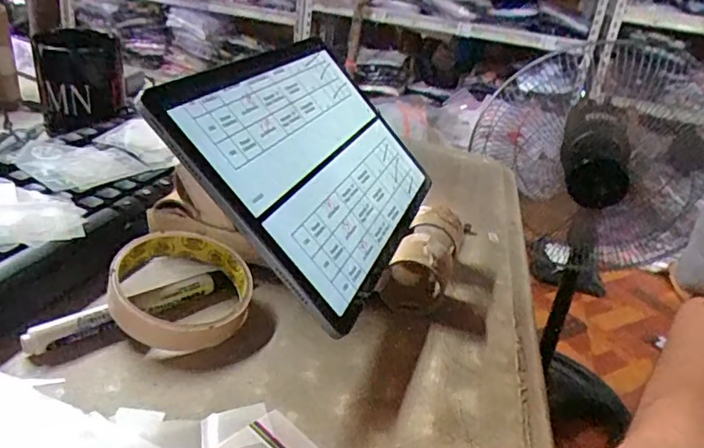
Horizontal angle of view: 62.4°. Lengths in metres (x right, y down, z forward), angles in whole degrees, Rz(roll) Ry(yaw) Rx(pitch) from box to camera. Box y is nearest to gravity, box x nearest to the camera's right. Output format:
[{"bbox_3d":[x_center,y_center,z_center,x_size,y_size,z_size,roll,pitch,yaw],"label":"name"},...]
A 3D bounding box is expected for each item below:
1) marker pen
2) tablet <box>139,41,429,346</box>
[{"bbox_3d":[-0.135,0.054,0.350,0.114,0.017,0.013,-16,34,-41],"label":"marker pen"},{"bbox_3d":[-0.020,-0.048,0.408,0.164,0.008,0.252,52,30,-8],"label":"tablet"}]

